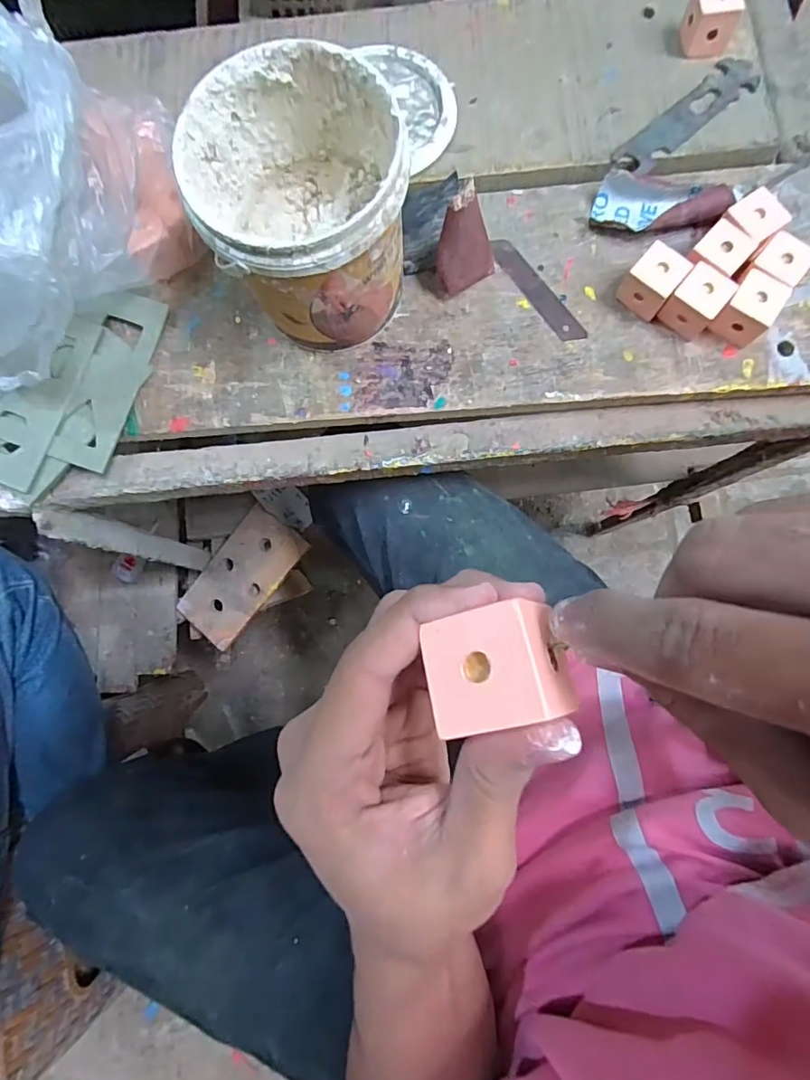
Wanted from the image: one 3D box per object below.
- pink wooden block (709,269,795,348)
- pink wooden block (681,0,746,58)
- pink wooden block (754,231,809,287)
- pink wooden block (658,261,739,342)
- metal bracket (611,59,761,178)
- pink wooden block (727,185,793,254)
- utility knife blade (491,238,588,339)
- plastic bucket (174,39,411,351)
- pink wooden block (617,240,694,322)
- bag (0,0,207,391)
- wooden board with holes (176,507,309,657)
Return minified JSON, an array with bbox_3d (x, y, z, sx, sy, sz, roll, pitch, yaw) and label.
[{"bbox_3d":[0.234,-0.156,0.359,0.030,0.033,0.037,37,84,6],"label":"pink wooden block"},{"bbox_3d":[0.232,-0.396,0.397,0.032,0.035,0.030,-10,82,0],"label":"pink wooden block"},{"bbox_3d":[0.254,-0.184,0.360,0.031,0.031,0.029,42,84,6],"label":"pink wooden block"},{"bbox_3d":[0.199,-0.163,0.363,0.031,0.033,0.032,38,84,6],"label":"pink wooden block"},{"bbox_3d":[0.213,-0.322,0.399,0.134,0.006,0.032,-39,83,-5],"label":"metal bracket"},{"bbox_3d":[0.239,-0.216,0.367,0.035,0.031,0.033,-39,83,-5],"label":"pink wooden block"},{"bbox_3d":[0.097,-0.185,0.387,0.018,0.004,0.098,-35,83,-4],"label":"utility knife blade"},{"bbox_3d":[-0.061,-0.199,0.340,0.114,0.126,0.123,0,82,1],"label":"plastic bucket"},{"bbox_3d":[0.172,-0.179,0.366,0.031,0.032,0.032,38,84,6],"label":"pink wooden block"},{"bbox_3d":[-0.265,-0.216,0.337,0.196,0.146,0.176,27,83,5],"label":"bag"},{"bbox_3d":[-0.214,0.049,0.682,0.092,0.015,0.190,44,101,7],"label":"wooden board with holes"}]

